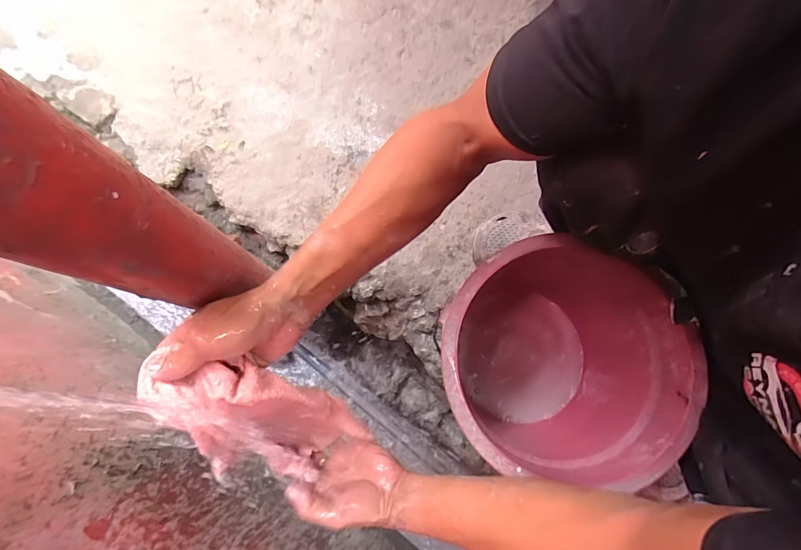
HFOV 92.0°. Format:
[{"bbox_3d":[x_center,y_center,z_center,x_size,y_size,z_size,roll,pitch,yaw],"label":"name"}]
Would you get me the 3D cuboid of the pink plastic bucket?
[{"bbox_3d":[0.178,0.119,0.525,0.270,0.239,0.246,0,77,-1],"label":"pink plastic bucket"}]

